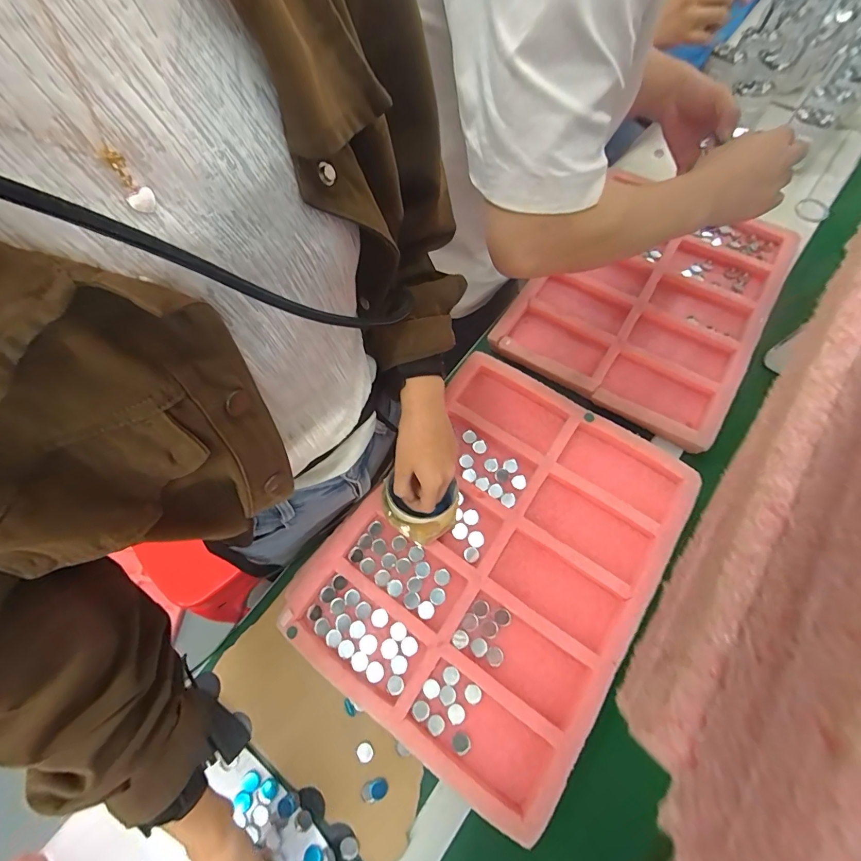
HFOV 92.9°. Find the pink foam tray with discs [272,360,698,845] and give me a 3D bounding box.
[{"bbox_3d":[0.077,0.138,0.481,0.326,0.042,0.418,32,73,15],"label":"pink foam tray with discs"}]

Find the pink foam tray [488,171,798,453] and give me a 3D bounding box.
[{"bbox_3d":[0.341,-0.212,0.636,0.330,0.051,0.420,32,73,14],"label":"pink foam tray"}]

